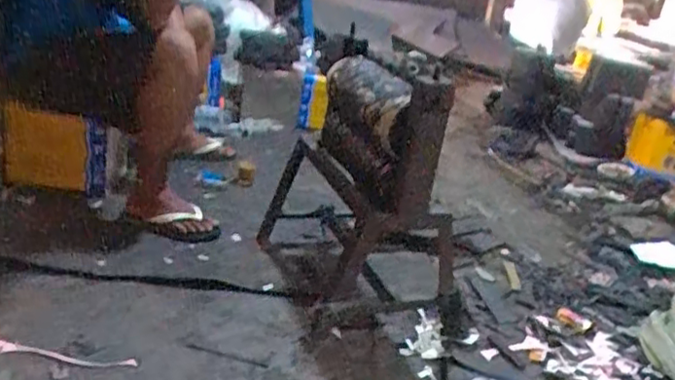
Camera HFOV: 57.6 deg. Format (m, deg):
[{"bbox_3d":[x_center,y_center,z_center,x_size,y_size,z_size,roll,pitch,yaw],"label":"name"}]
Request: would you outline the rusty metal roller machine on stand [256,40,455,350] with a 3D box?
[{"bbox_3d":[0.066,-0.008,1.323,0.317,0.516,0.442,-3,22,-23],"label":"rusty metal roller machine on stand"}]

